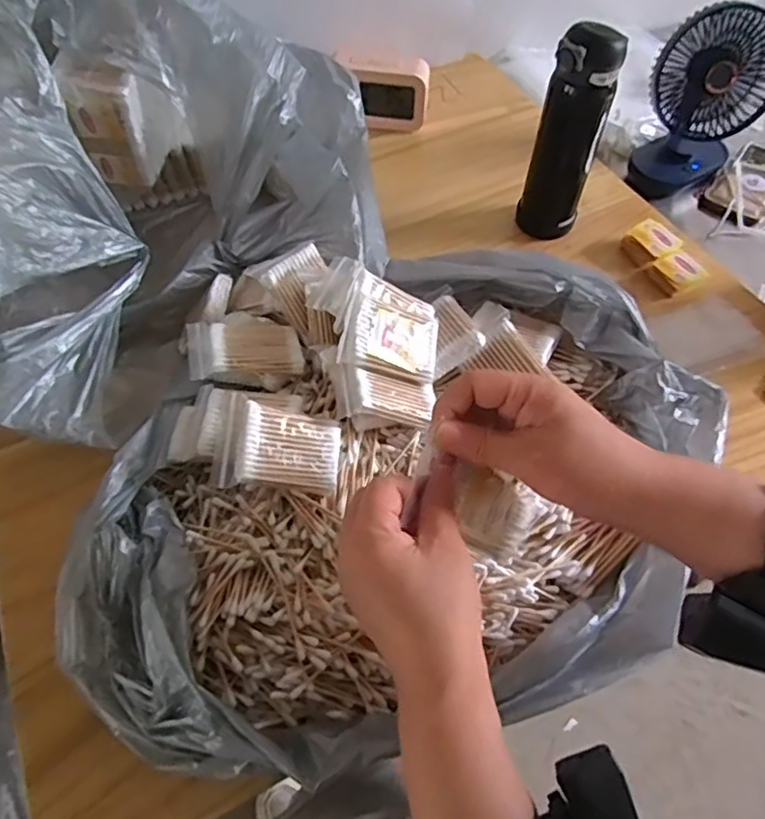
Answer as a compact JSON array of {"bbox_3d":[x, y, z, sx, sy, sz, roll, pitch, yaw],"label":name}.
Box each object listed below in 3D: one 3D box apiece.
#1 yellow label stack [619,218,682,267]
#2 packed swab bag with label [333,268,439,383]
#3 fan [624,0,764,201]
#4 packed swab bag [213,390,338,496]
[{"bbox_3d":[0.299,-0.184,0.695,0.048,0.026,0.049,-30,60,-19],"label":"yellow label stack"},{"bbox_3d":[0.007,-0.068,0.487,0.079,0.018,0.082,17,62,-27],"label":"packed swab bag with label"},{"bbox_3d":[0.400,-0.379,0.769,0.138,0.174,0.110,25,59,17],"label":"fan"},{"bbox_3d":[-0.072,0.026,0.445,0.085,0.011,0.061,11,71,-25],"label":"packed swab bag"}]

